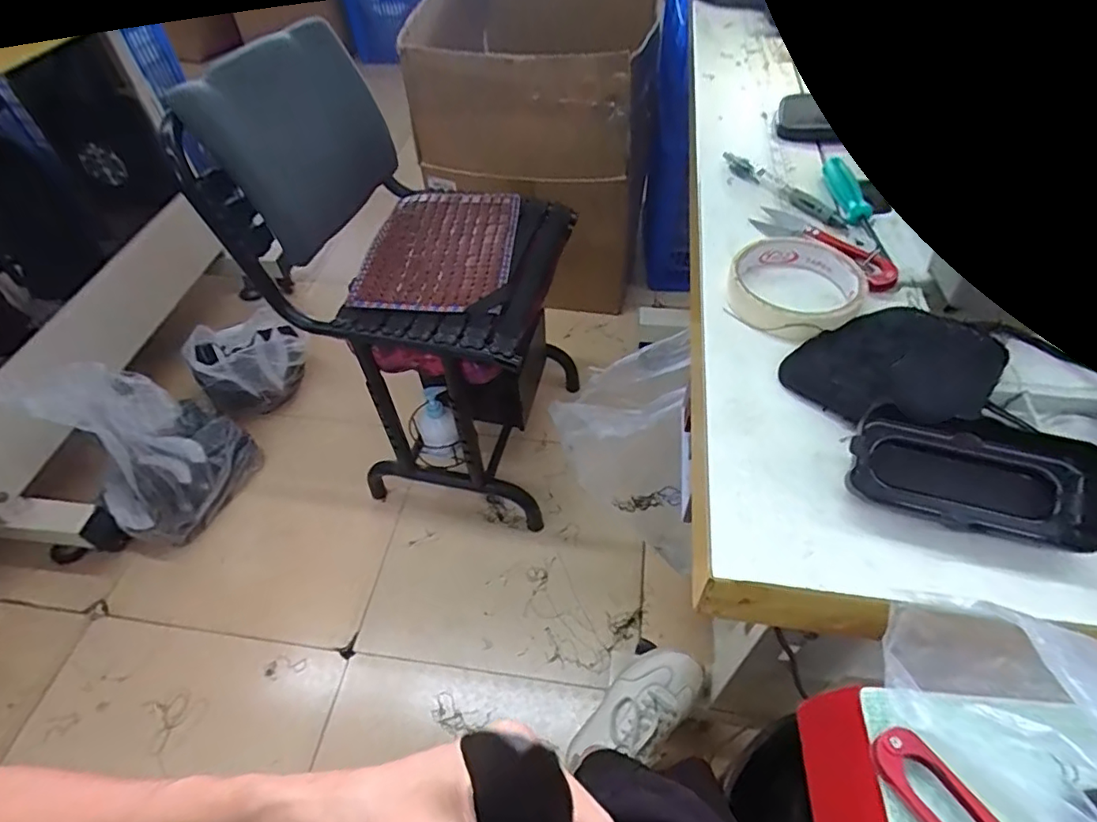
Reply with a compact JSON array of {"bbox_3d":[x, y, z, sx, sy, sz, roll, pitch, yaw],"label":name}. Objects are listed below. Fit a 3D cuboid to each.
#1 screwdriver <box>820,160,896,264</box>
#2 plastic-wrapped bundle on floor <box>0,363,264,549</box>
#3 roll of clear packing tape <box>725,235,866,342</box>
[{"bbox_3d":[0.244,-0.155,0.449,0.019,0.015,0.143,0,51,2],"label":"screwdriver"},{"bbox_3d":[-0.782,0.042,1.114,0.294,0.377,0.269,30,56,25],"label":"plastic-wrapped bundle on floor"},{"bbox_3d":[0.167,-0.088,0.394,0.084,0.019,0.094,9,52,9],"label":"roll of clear packing tape"}]

